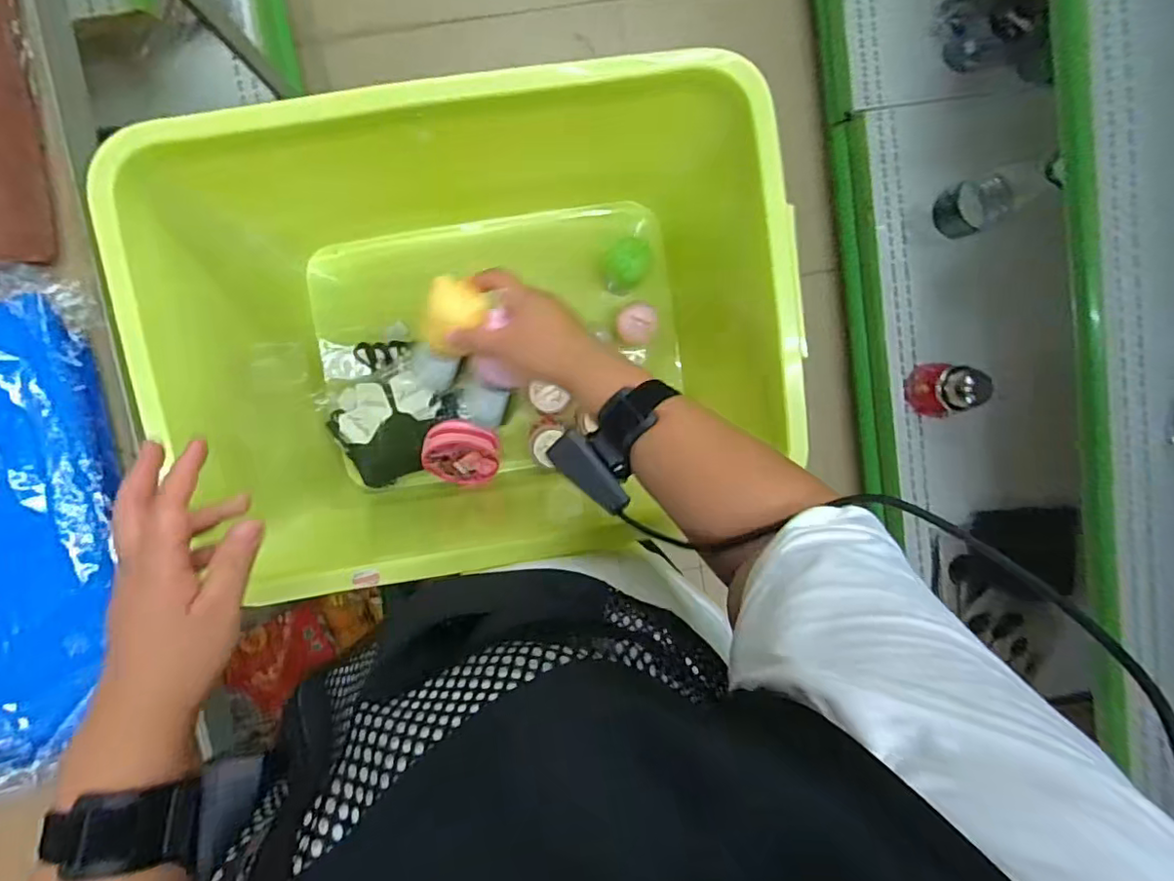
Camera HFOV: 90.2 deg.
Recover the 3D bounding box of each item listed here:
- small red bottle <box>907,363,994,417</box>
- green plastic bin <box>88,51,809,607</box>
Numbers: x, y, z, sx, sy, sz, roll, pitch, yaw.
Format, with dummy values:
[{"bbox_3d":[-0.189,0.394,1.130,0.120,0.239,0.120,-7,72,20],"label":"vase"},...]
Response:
[{"bbox_3d":[0.638,-0.086,1.029,0.091,0.142,0.087,7,96,-4],"label":"small red bottle"},{"bbox_3d":[-0.100,-0.087,0.656,0.544,0.370,0.414,-9,96,-2],"label":"green plastic bin"}]

